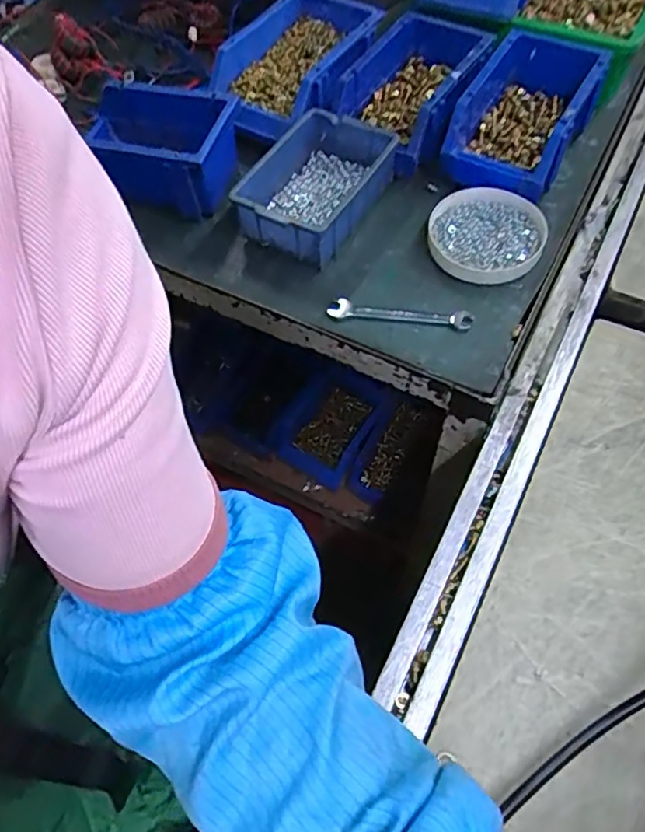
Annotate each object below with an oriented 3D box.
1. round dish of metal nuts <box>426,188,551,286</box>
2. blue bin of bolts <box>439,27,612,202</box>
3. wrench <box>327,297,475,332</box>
[{"bbox_3d":[0.149,-0.168,0.554,0.100,0.022,0.104,-2,60,3],"label":"round dish of metal nuts"},{"bbox_3d":[0.198,-0.300,0.591,0.109,0.060,0.175,25,65,17],"label":"blue bin of bolts"},{"bbox_3d":[0.067,-0.090,0.519,0.122,0.009,0.019,7,61,8],"label":"wrench"}]

